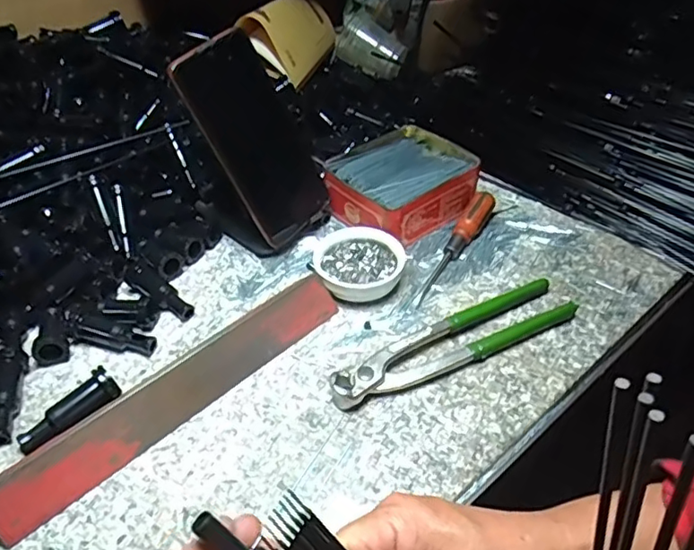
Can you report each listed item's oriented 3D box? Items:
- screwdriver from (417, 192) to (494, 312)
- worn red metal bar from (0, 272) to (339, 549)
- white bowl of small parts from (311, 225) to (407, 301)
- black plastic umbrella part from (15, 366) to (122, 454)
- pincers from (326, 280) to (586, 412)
[{"bbox_3d":[0.094,-0.025,0.495,0.022,0.023,0.133,20,47,22],"label":"screwdriver"},{"bbox_3d":[-0.109,0.074,0.387,0.034,0.019,0.252,33,53,32],"label":"worn red metal bar"},{"bbox_3d":[0.009,-0.010,0.475,0.072,0.022,0.072,-1,43,1],"label":"white bowl of small parts"},{"bbox_3d":[-0.181,0.092,0.381,0.023,0.019,0.065,28,50,28],"label":"black plastic umbrella part"},{"bbox_3d":[0.077,0.047,0.421,0.193,0.012,0.041,-21,46,-19],"label":"pincers"}]

